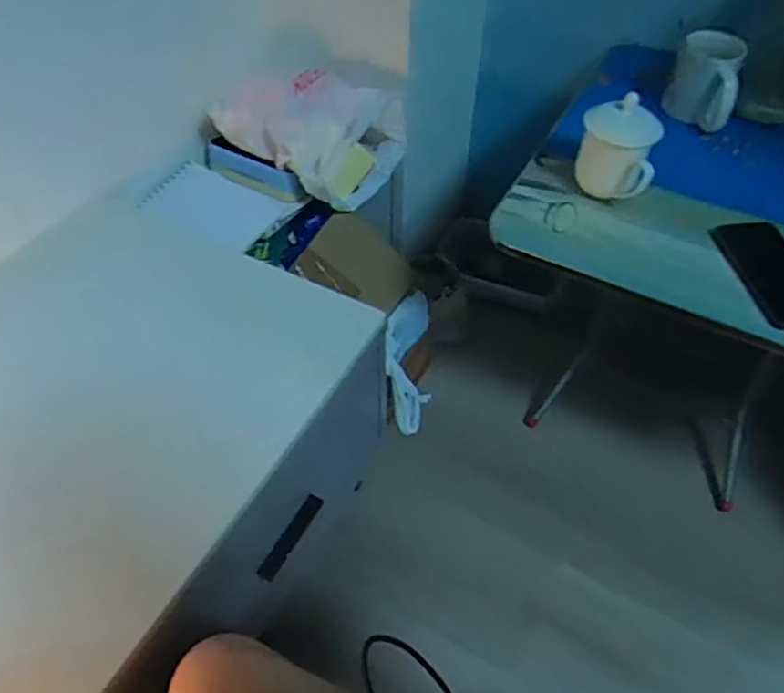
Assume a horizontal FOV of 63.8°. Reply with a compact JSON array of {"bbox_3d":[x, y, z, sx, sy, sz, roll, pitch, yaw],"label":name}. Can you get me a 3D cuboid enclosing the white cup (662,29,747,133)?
[{"bbox_3d":[0.445,-0.382,0.892,0.087,0.111,0.085,17,52,13],"label":"white cup"}]

